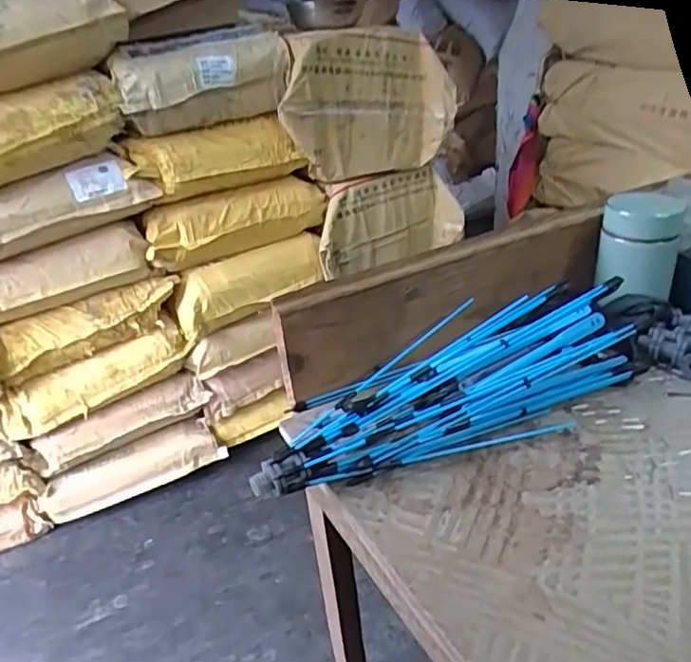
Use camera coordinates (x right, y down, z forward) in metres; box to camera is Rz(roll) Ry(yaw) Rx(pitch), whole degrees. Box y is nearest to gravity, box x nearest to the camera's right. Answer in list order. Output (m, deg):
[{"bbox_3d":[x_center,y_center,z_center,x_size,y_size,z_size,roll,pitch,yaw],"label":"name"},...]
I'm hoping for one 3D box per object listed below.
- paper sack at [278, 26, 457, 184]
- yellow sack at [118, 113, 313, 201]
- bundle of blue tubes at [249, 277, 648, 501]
[{"bbox_3d":[0.051,-0.538,1.451,0.418,0.325,0.117,-19,31,-20],"label":"paper sack"},{"bbox_3d":[-0.270,-0.368,1.313,0.350,0.126,0.102,-25,34,-30],"label":"yellow sack"},{"bbox_3d":[0.080,0.040,0.460,0.316,0.065,0.099,-16,31,-16],"label":"bundle of blue tubes"}]

